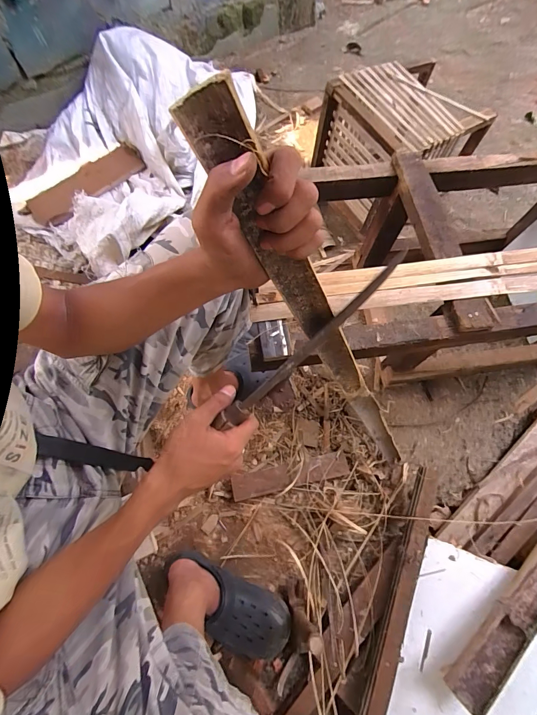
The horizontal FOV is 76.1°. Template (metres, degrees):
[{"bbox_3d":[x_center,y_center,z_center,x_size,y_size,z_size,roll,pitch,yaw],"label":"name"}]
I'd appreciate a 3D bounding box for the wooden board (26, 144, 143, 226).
[{"bbox_3d":[-0.592,-0.562,1.112,0.378,0.018,0.131,-32,80,-2],"label":"wooden board"}]

